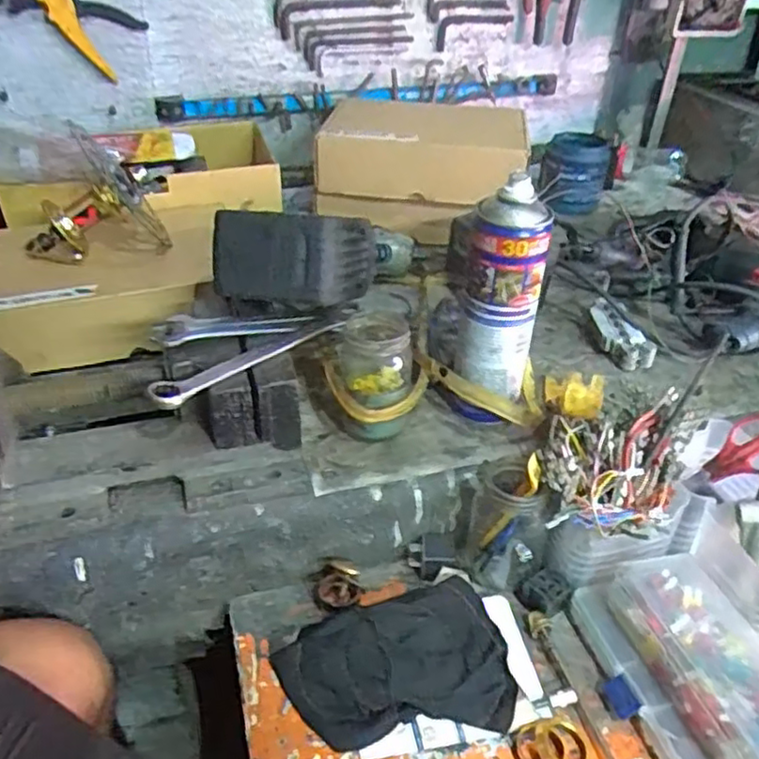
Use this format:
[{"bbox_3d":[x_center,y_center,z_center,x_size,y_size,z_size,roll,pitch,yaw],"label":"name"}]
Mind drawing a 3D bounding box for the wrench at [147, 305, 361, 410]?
[{"bbox_3d":[-0.093,-0.023,0.545,0.201,0.018,0.027,-30,46,-35],"label":"wrench"}]

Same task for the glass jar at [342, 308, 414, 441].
[{"bbox_3d":[-0.004,-0.002,0.594,0.065,0.102,0.075,-4,36,-8],"label":"glass jar"}]

